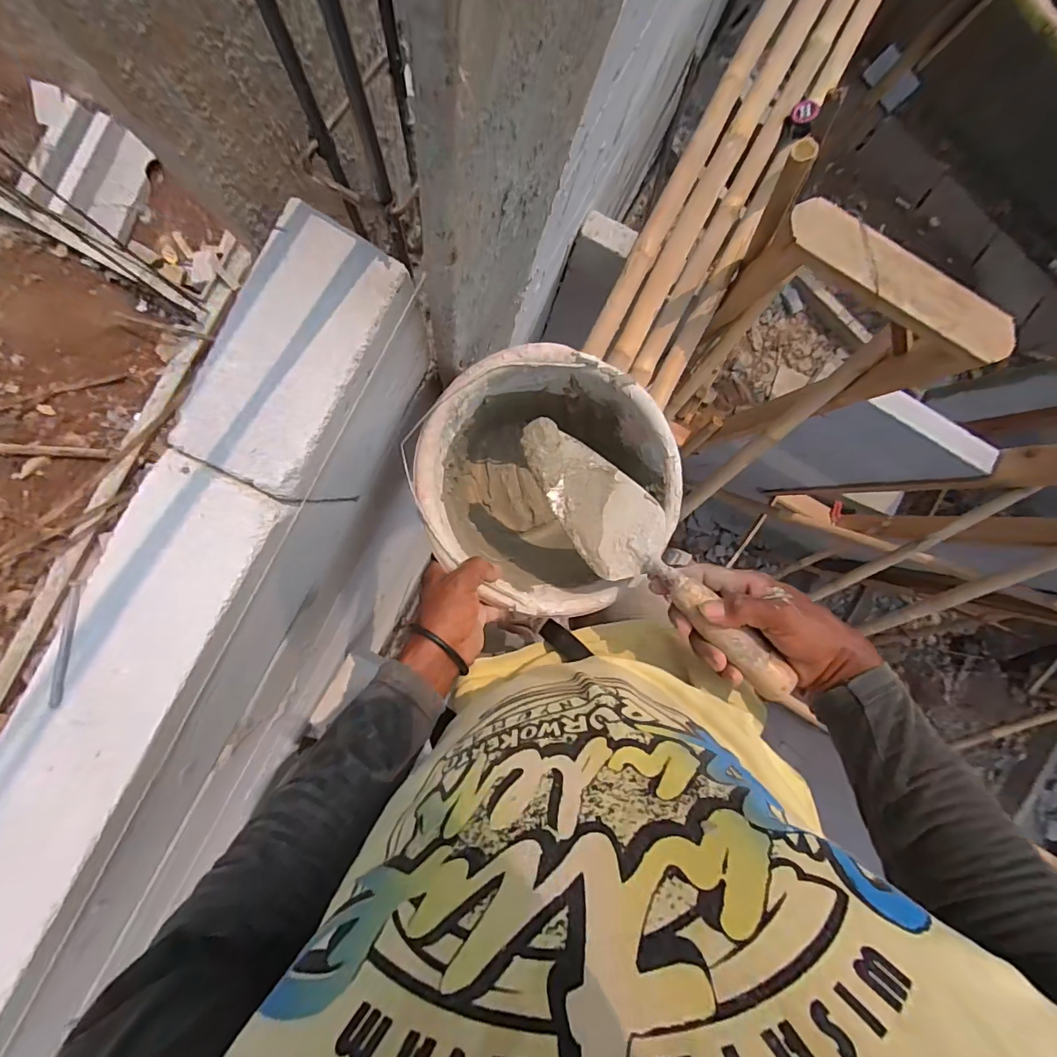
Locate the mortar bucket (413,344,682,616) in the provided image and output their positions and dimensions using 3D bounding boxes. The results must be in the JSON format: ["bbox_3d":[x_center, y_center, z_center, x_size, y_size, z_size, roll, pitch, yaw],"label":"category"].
[{"bbox_3d":[0.013,-0.051,0.544,0.238,0.182,0.235,0,93,-5],"label":"mortar bucket"}]

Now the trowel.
[{"bbox_3d":[0.107,0.023,0.431,0.082,0.056,0.301,-41,77,-2],"label":"trowel"}]

